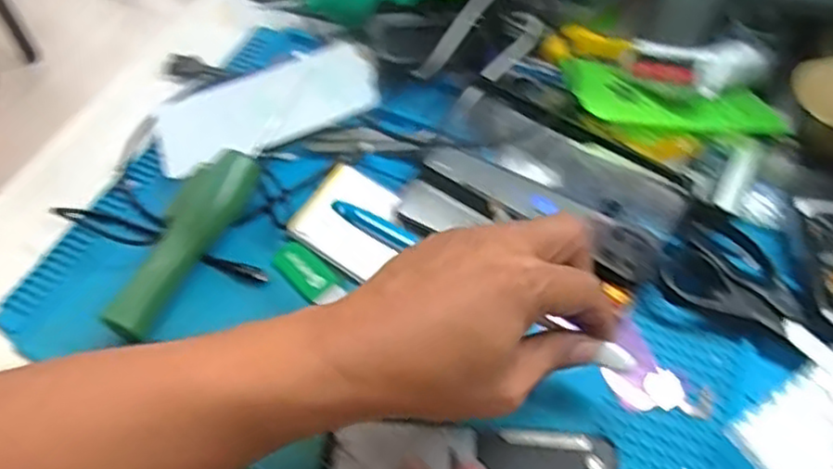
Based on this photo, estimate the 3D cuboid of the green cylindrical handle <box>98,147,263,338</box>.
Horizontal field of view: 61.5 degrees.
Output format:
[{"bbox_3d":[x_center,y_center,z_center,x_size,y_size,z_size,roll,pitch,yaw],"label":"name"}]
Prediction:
[{"bbox_3d":[-0.147,0.004,0.447,0.029,0.030,0.135,22,59,15],"label":"green cylindrical handle"}]

